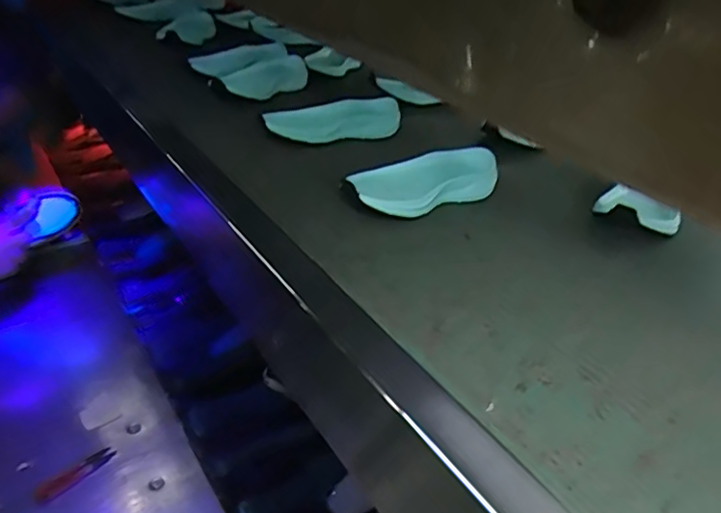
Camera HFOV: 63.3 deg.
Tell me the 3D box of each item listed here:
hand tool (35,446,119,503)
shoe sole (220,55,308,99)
[{"bbox_3d":[-0.378,0.288,0.777,0.028,0.009,0.103,26,35,29],"label":"hand tool"},{"bbox_3d":[-0.156,-0.294,0.958,0.084,0.018,0.215,32,38,13],"label":"shoe sole"}]

